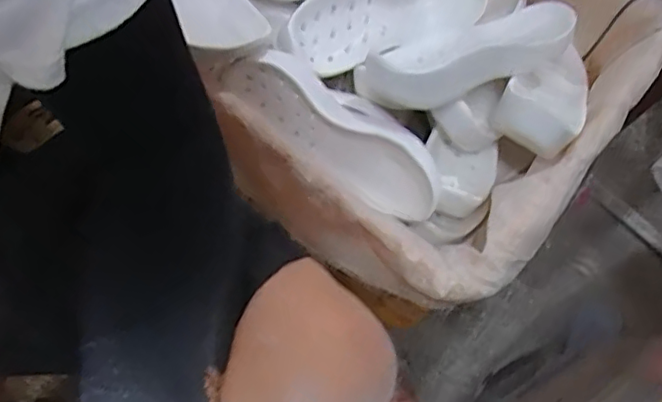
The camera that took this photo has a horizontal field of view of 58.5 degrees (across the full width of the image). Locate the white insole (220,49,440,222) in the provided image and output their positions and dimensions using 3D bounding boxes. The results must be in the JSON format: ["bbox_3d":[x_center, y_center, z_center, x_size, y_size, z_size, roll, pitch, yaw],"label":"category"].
[{"bbox_3d":[0.010,-0.086,0.721,0.283,0.094,0.050,35,37,-5],"label":"white insole"}]

